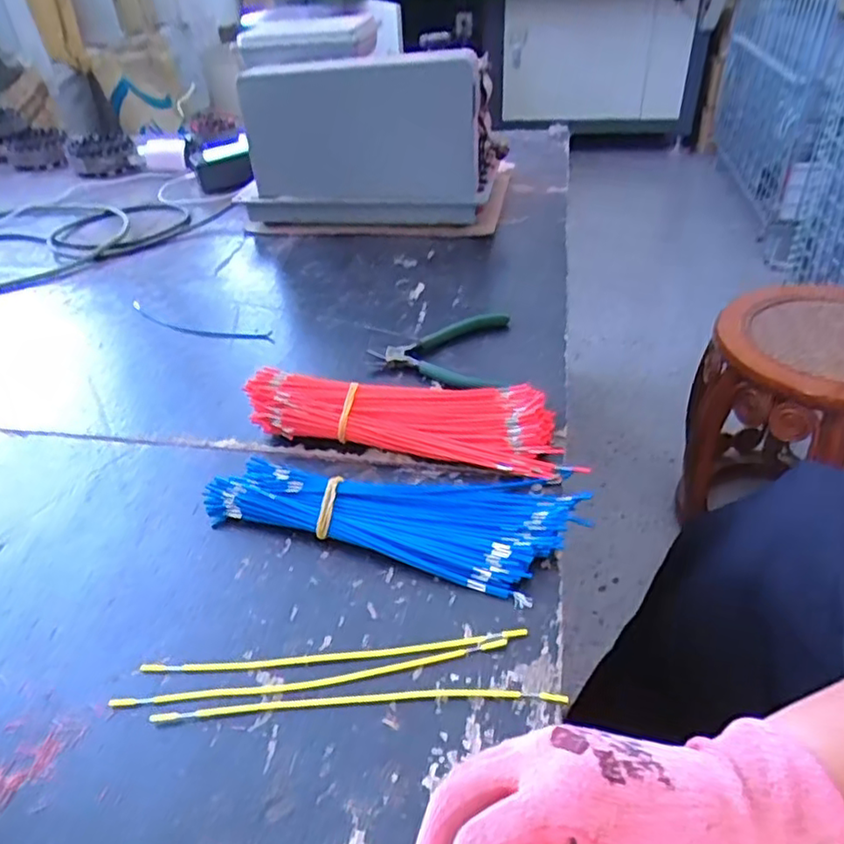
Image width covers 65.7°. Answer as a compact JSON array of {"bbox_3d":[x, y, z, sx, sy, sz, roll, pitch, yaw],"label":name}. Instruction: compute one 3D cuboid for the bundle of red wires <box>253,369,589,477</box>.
[{"bbox_3d":[-0.014,-0.006,0.536,0.255,0.043,0.071,7,40,13],"label":"bundle of red wires"}]

